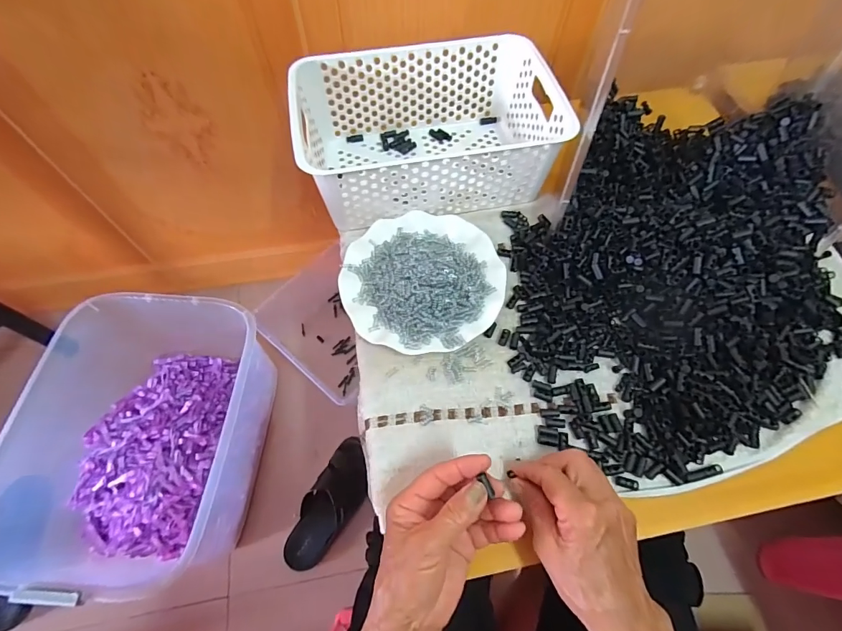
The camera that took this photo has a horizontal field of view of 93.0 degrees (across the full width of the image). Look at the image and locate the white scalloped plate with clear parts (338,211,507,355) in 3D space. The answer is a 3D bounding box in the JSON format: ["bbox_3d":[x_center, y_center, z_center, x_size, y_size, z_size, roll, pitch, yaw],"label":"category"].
[{"bbox_3d":[0.002,-0.047,0.451,0.177,0.044,0.181,0,63,-1],"label":"white scalloped plate with clear parts"}]

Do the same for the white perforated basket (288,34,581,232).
[{"bbox_3d":[0.005,-0.231,0.509,0.305,0.106,0.199,-10,64,-6],"label":"white perforated basket"}]

